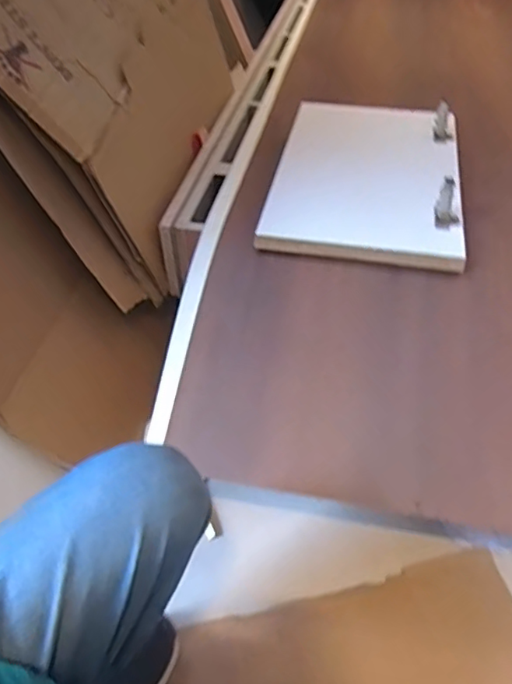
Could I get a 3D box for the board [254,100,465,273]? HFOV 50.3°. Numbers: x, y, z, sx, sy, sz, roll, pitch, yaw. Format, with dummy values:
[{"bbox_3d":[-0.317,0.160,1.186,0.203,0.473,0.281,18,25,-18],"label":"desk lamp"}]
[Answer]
[{"bbox_3d":[0.203,-0.323,0.987,0.312,0.070,0.492,8,48,9],"label":"board"}]

